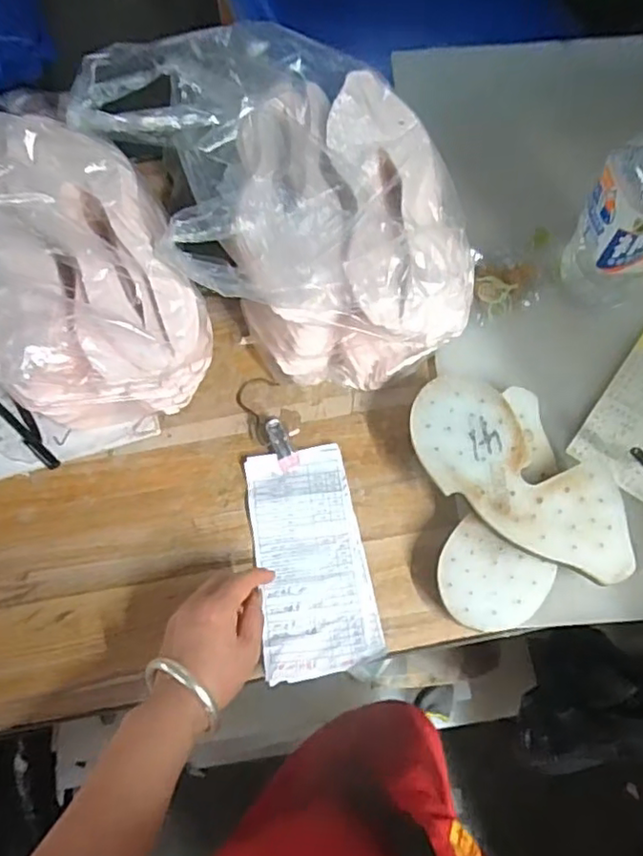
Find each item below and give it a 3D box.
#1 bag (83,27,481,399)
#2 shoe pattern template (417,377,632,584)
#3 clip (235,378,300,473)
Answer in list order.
[{"bbox_3d":[-0.022,-0.218,0.612,0.273,0.148,0.370,-34,72,-11],"label":"bag"},{"bbox_3d":[0.172,0.041,0.538,0.209,0.010,0.108,26,74,13],"label":"shoe pattern template"},{"bbox_3d":[-0.053,-0.010,0.605,0.041,0.038,0.105,-19,70,-6],"label":"clip"}]

